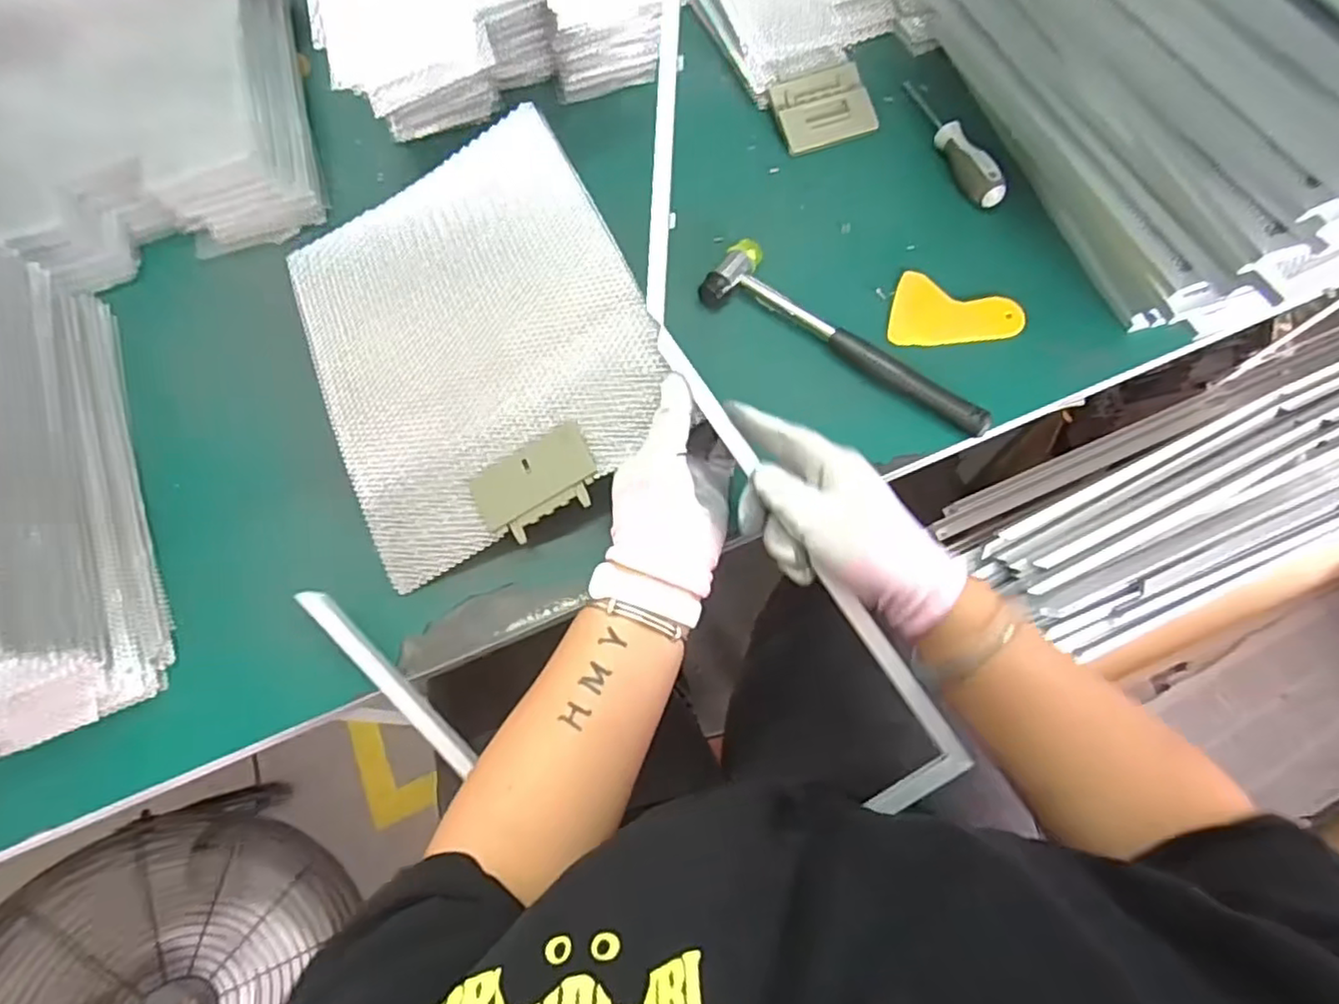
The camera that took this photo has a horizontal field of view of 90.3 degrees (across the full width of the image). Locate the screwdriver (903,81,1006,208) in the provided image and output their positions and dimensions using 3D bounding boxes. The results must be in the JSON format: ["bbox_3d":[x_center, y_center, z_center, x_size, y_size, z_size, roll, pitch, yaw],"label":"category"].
[{"bbox_3d":[0.247,-0.324,0.587,0.024,0.023,0.161,-18,69,-4],"label":"screwdriver"}]

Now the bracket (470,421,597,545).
[{"bbox_3d":[-0.090,-0.012,0.456,0.085,0.006,0.055,-29,81,6],"label":"bracket"}]

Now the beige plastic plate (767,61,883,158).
[{"bbox_3d":[0.140,-0.357,0.607,0.090,0.016,0.075,-19,69,-5],"label":"beige plastic plate"}]

